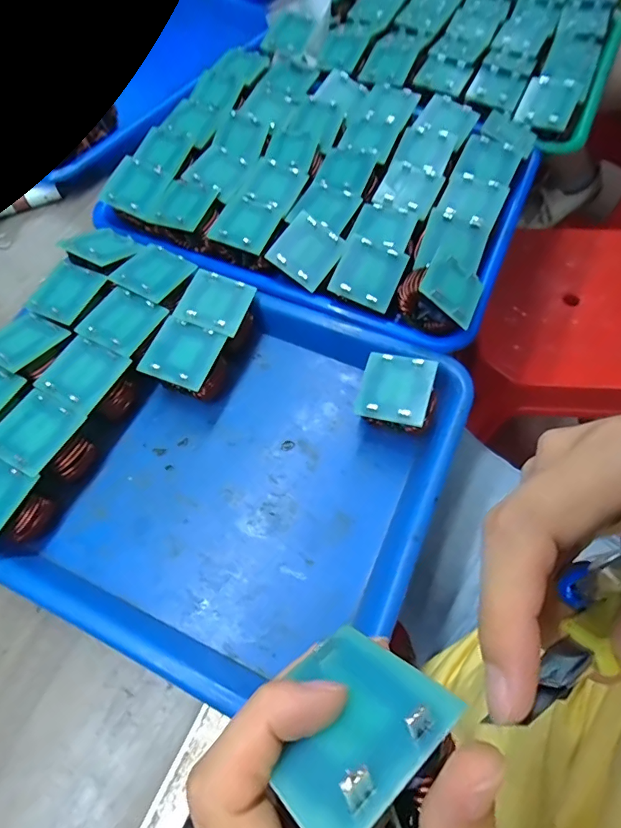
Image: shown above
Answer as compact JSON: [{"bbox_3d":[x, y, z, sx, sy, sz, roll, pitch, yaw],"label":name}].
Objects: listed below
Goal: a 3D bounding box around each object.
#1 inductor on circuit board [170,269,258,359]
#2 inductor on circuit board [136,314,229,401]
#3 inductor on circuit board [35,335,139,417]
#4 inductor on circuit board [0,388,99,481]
[{"bbox_3d":[-0.068,-0.072,0.339,0.044,0.049,0.047,15,66,9],"label":"inductor on circuit board"},{"bbox_3d":[-0.085,-0.031,0.323,0.045,0.048,0.048,19,67,10],"label":"inductor on circuit board"},{"bbox_3d":[-0.148,-0.018,0.318,0.050,0.043,0.046,26,68,13],"label":"inductor on circuit board"},{"bbox_3d":[-0.170,0.020,0.303,0.050,0.049,0.046,26,68,13],"label":"inductor on circuit board"}]

